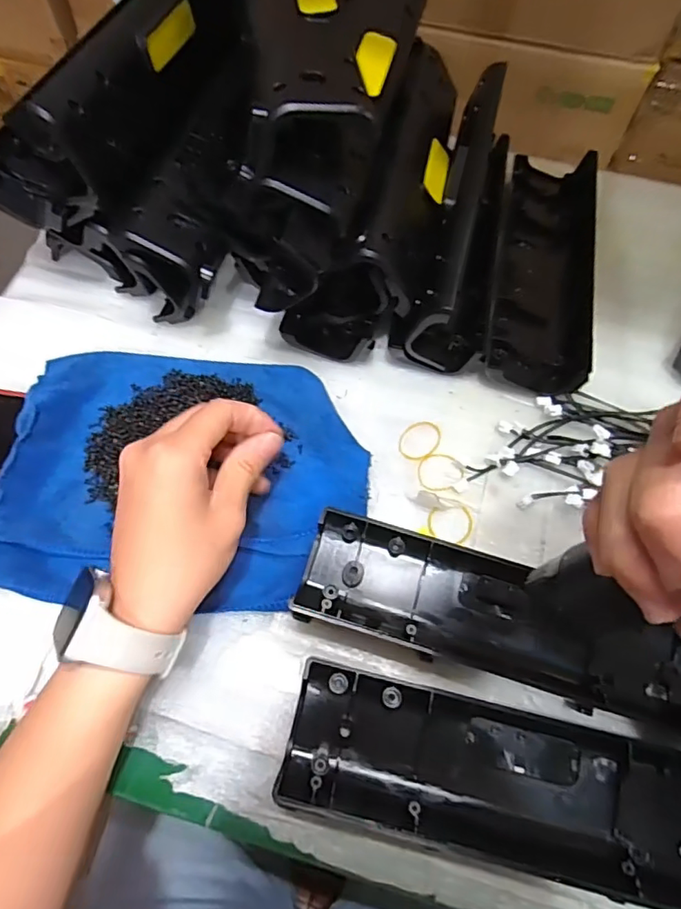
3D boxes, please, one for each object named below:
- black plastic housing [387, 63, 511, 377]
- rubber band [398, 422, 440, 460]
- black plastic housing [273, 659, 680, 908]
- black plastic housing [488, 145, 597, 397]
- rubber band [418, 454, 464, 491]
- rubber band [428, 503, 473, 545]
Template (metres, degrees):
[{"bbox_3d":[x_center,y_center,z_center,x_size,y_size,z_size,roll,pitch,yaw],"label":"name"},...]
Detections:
[{"bbox_3d":[0.100,-0.185,0.416,0.062,0.080,0.245,15,64,6],"label":"black plastic housing"},{"bbox_3d":[0.055,-0.010,0.380,0.025,0.005,0.032,34,72,3],"label":"rubber band"},{"bbox_3d":[0.093,0.173,0.282,0.242,0.024,0.071,13,64,5],"label":"black plastic housing"},{"bbox_3d":[0.162,-0.155,0.437,0.073,0.031,0.249,11,64,4],"label":"black plastic housing"},{"bbox_3d":[0.068,0.012,0.371,0.031,0.004,0.027,5,69,11],"label":"rubber band"},{"bbox_3d":[0.073,0.044,0.358,0.029,0.004,0.026,14,64,5],"label":"rubber band"}]

